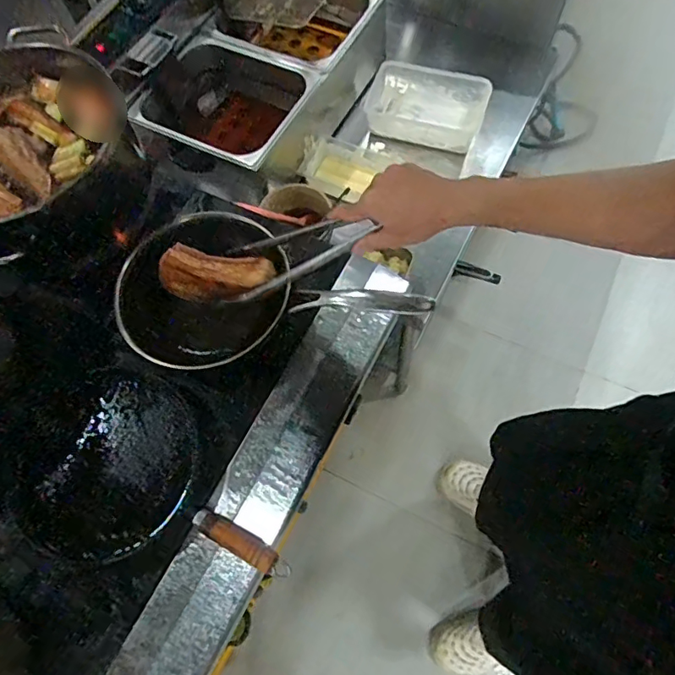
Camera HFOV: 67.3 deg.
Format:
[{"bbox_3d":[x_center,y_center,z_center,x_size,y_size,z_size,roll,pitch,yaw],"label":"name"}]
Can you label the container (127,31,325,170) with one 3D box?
[{"bbox_3d":[-0.225,-0.470,1.052,0.309,0.153,0.283,24,70,15],"label":"container"}]

